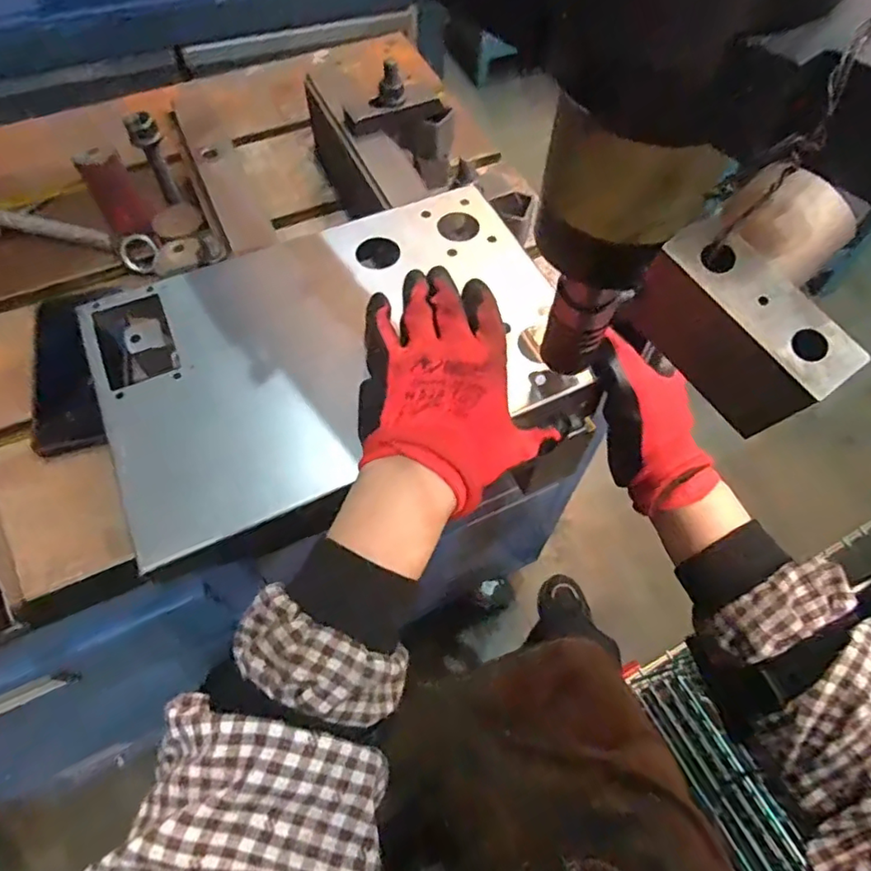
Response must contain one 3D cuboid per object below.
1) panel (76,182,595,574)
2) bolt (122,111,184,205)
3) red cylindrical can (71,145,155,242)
[{"bbox_3d":[-0.062,-0.066,0.382,0.300,0.009,0.199,-23,64,-14],"label":"panel"},{"bbox_3d":[-0.245,-0.240,0.509,0.024,0.084,0.020,-22,64,-13],"label":"bolt"},{"bbox_3d":[-0.303,-0.229,0.548,0.039,0.080,0.037,-28,36,-16],"label":"red cylindrical can"}]

